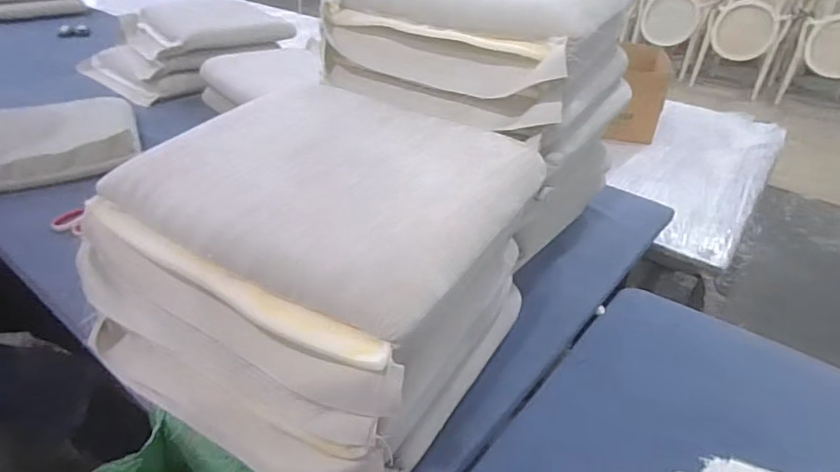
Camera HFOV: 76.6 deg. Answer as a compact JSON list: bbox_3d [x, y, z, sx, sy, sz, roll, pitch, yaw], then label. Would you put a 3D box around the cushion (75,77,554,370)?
[{"bbox_3d":[-0.106,-0.054,0.652,0.435,0.103,0.365,21,38,25],"label":"cushion"}]

